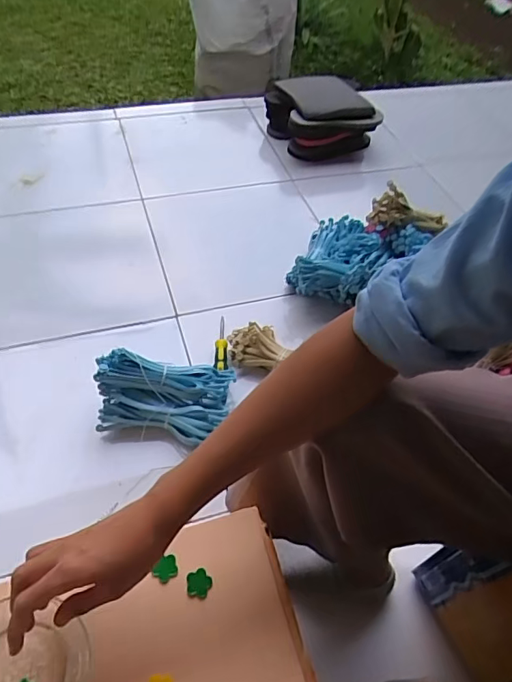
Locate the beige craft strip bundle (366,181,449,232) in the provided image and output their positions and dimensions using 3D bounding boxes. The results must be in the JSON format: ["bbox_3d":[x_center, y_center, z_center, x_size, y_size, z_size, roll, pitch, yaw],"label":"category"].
[{"bbox_3d":[0.315,-0.249,0.961,0.196,0.075,0.071,2,50,-24],"label":"beige craft strip bundle"}]

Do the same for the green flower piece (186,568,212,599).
[{"bbox_3d":[-0.052,0.224,0.450,0.023,0.004,0.024,-6,53,-10],"label":"green flower piece"}]

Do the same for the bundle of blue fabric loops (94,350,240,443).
[{"bbox_3d":[-0.147,0.087,0.781,0.205,0.087,0.120,3,52,-3],"label":"bundle of blue fabric loops"}]

